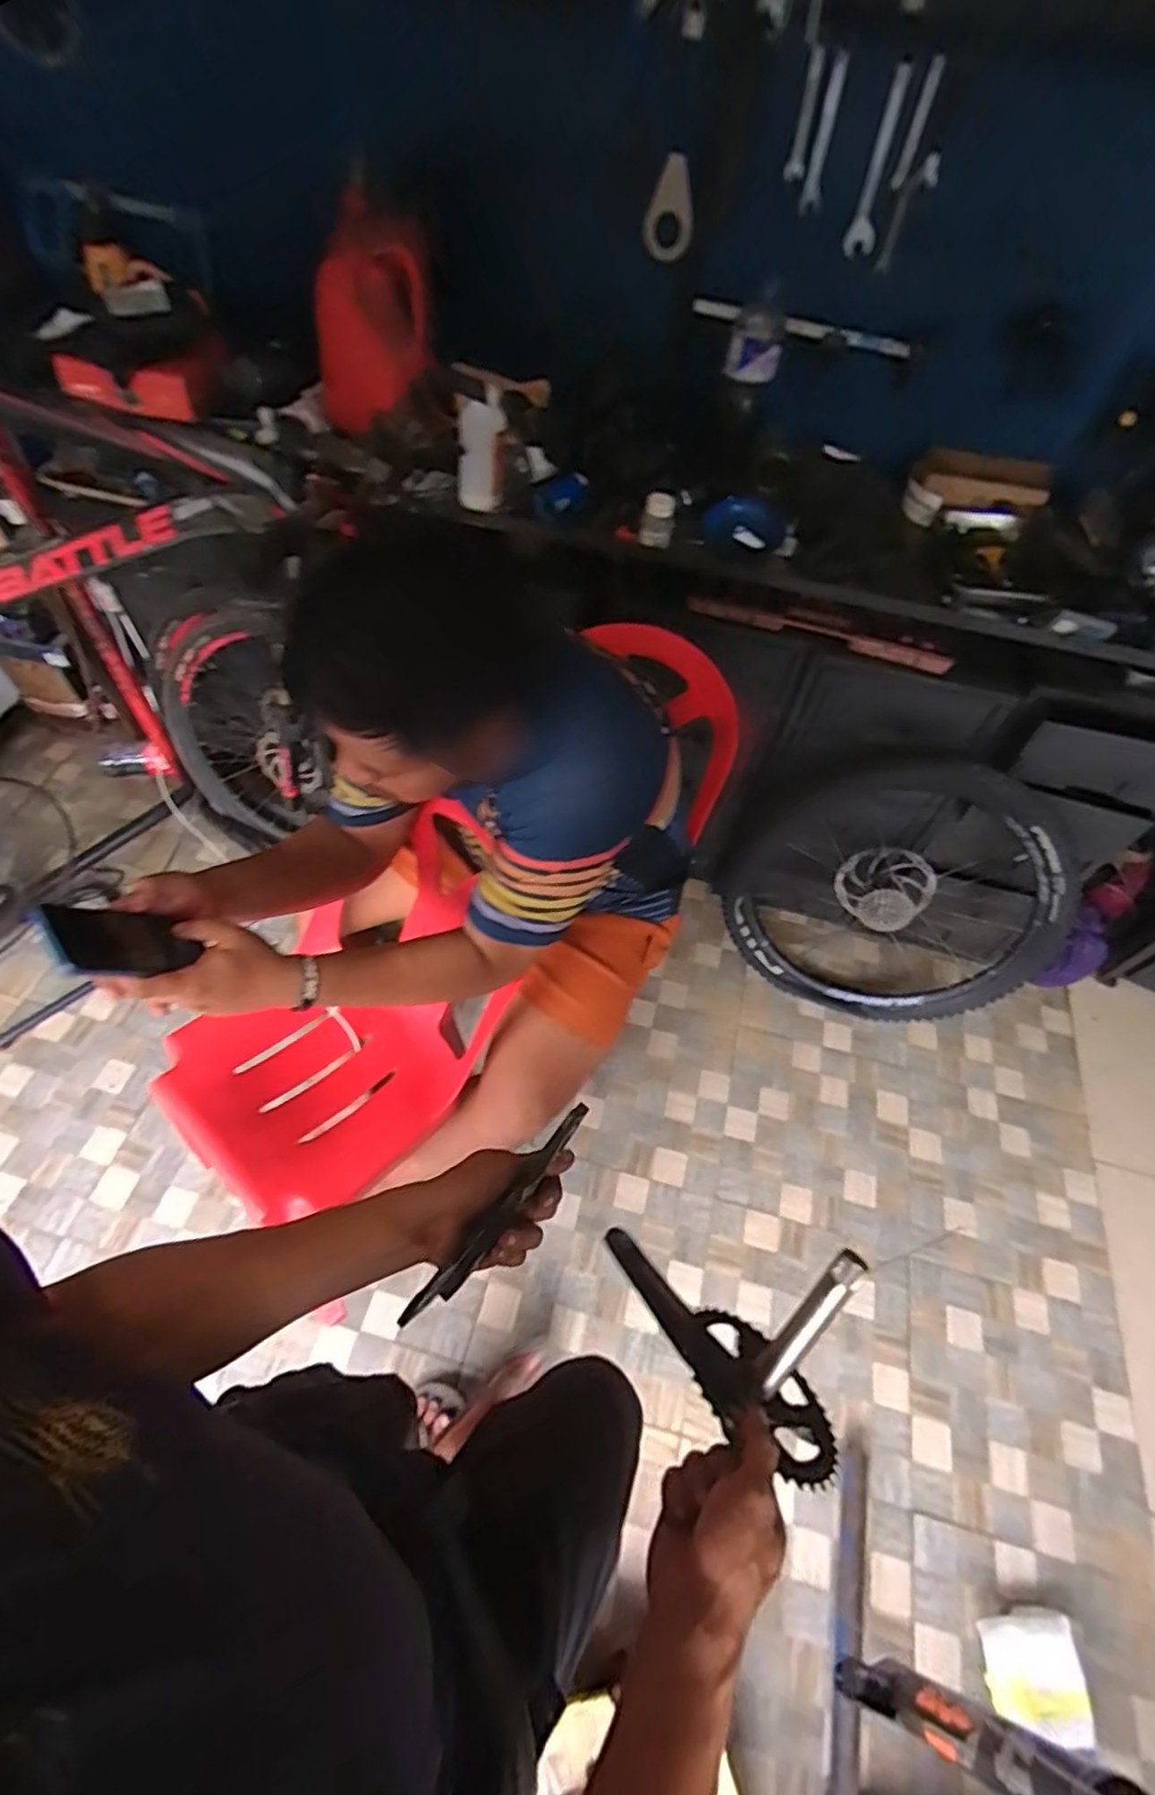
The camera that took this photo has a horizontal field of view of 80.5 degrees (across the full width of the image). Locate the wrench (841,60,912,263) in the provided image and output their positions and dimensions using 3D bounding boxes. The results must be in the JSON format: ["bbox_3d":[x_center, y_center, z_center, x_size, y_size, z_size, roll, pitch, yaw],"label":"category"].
[{"bbox_3d":[0.449,-1.081,1.012,0.045,0.195,0.013,12,57,4],"label":"wrench"}]

